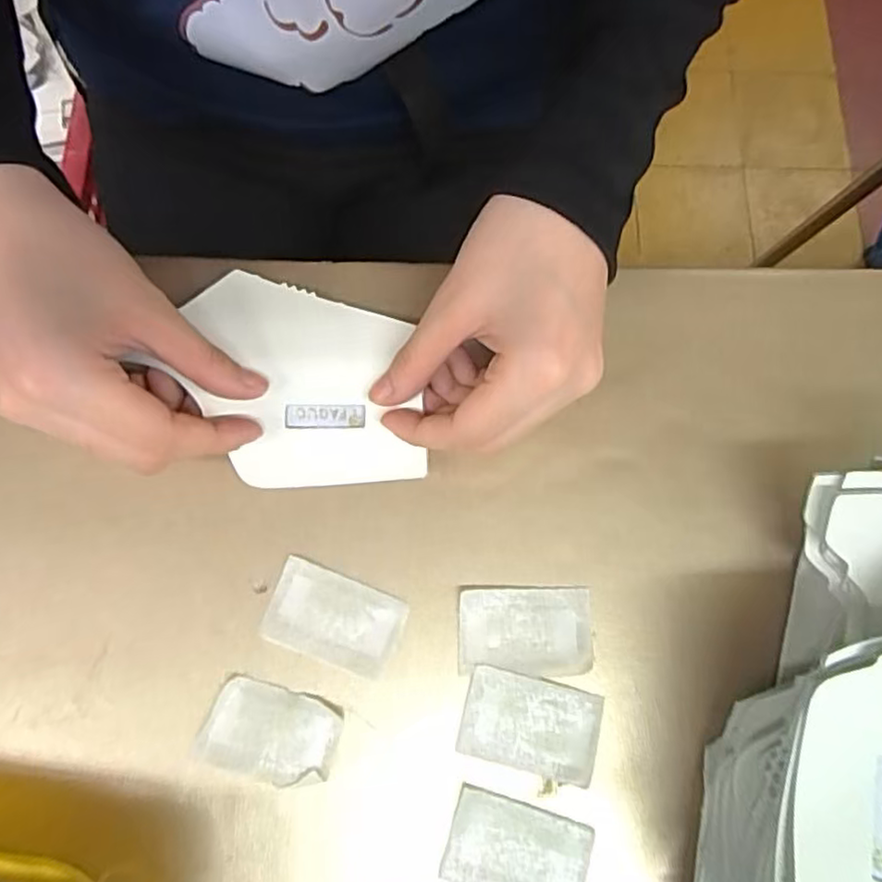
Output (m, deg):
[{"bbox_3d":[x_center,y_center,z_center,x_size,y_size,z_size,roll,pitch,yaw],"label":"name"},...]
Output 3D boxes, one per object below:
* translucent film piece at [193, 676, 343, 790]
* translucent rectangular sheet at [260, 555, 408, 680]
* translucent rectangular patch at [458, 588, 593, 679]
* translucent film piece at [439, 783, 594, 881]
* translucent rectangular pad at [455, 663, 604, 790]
[{"bbox_3d":[-0.068,0.117,0.255,0.051,0.004,0.035,17,77,3],"label":"translucent film piece"},{"bbox_3d":[-0.044,0.073,0.266,0.055,0.004,0.034,21,77,4],"label":"translucent rectangular sheet"},{"bbox_3d":[0.035,0.079,0.267,0.055,0.004,0.034,0,77,-1],"label":"translucent rectangular patch"},{"bbox_3d":[0.030,0.159,0.248,0.053,0.004,0.034,17,77,3],"label":"translucent film piece"},{"bbox_3d":[0.036,0.114,0.258,0.054,0.004,0.035,15,77,2],"label":"translucent rectangular pad"}]

